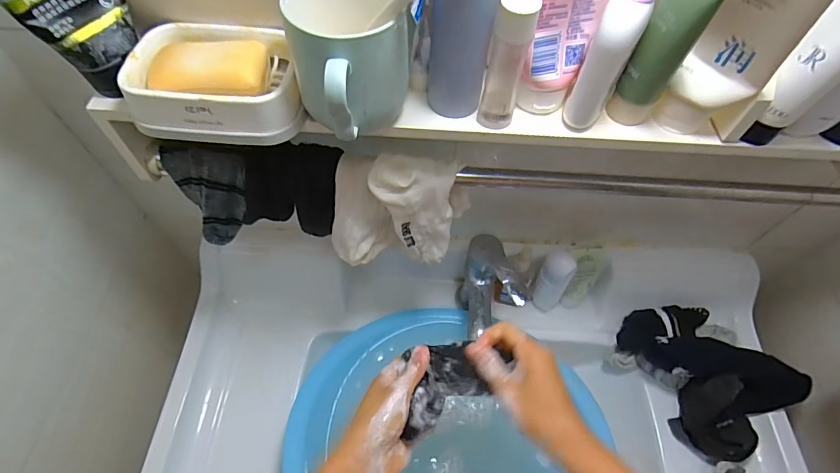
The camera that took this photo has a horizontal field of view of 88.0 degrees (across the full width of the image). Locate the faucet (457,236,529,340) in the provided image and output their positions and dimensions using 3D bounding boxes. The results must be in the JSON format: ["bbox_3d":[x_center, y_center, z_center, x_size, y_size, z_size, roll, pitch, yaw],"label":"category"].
[{"bbox_3d":[0.088,0.063,0.546,0.073,0.098,0.113,7,58,3],"label":"faucet"}]

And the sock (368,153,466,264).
[{"bbox_3d":[-0.004,-0.027,0.439,0.082,0.123,0.044,7,58,3],"label":"sock"}]

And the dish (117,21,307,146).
[{"bbox_3d":[-0.149,-0.116,0.332,0.125,0.042,0.090,0,58,-2],"label":"dish"}]

